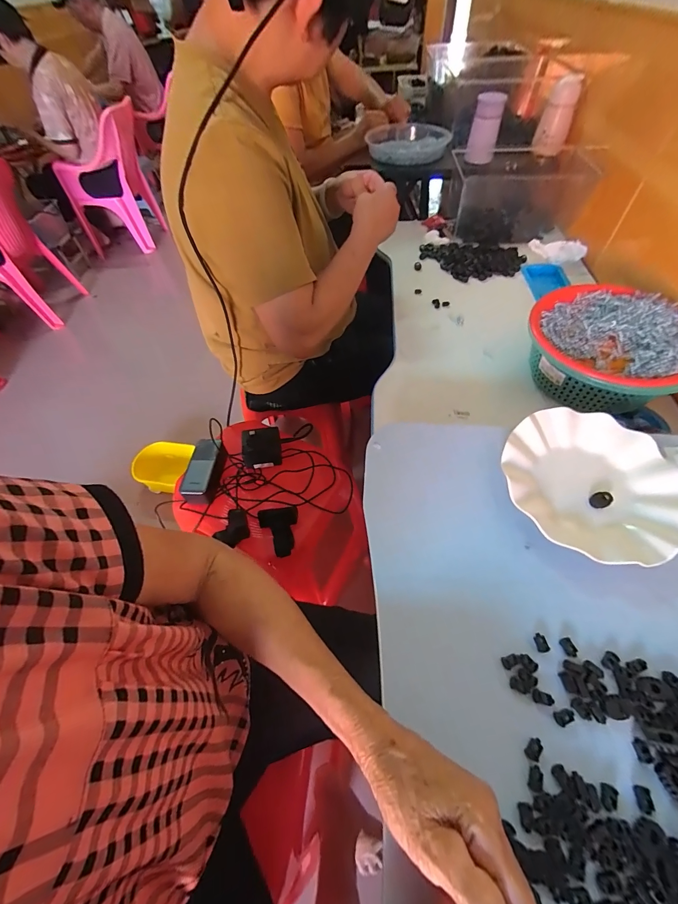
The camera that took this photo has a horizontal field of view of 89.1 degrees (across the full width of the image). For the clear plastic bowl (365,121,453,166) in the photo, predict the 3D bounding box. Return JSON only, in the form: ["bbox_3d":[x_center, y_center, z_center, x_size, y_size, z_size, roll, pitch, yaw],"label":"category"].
[{"bbox_3d":[0.199,-0.897,1.001,0.231,0.054,0.235,7,56,8],"label":"clear plastic bowl"}]

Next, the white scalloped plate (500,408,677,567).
[{"bbox_3d":[0.281,0.031,0.388,0.173,0.027,0.176,-1,55,2],"label":"white scalloped plate"}]

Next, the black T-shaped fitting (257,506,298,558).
[{"bbox_3d":[-0.113,0.148,0.630,0.072,0.020,0.089,-4,55,0],"label":"black T-shaped fitting"}]

